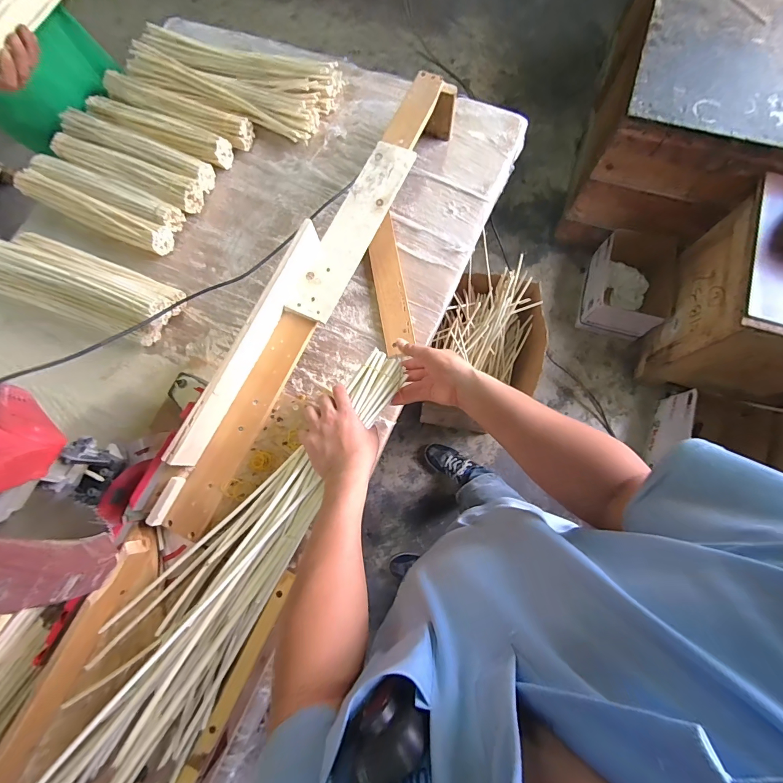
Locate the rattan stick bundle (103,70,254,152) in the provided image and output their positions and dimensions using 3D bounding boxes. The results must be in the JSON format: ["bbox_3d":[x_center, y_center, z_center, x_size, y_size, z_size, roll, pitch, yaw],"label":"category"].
[{"bbox_3d":[-0.503,-0.654,0.851,0.386,0.054,0.075,22,77,7],"label":"rattan stick bundle"}]

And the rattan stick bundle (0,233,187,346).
[{"bbox_3d":[-0.631,-0.214,0.748,0.408,0.096,0.133,19,77,7],"label":"rattan stick bundle"}]

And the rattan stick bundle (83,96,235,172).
[{"bbox_3d":[-0.533,-0.596,0.842,0.355,0.048,0.071,25,78,8],"label":"rattan stick bundle"}]

